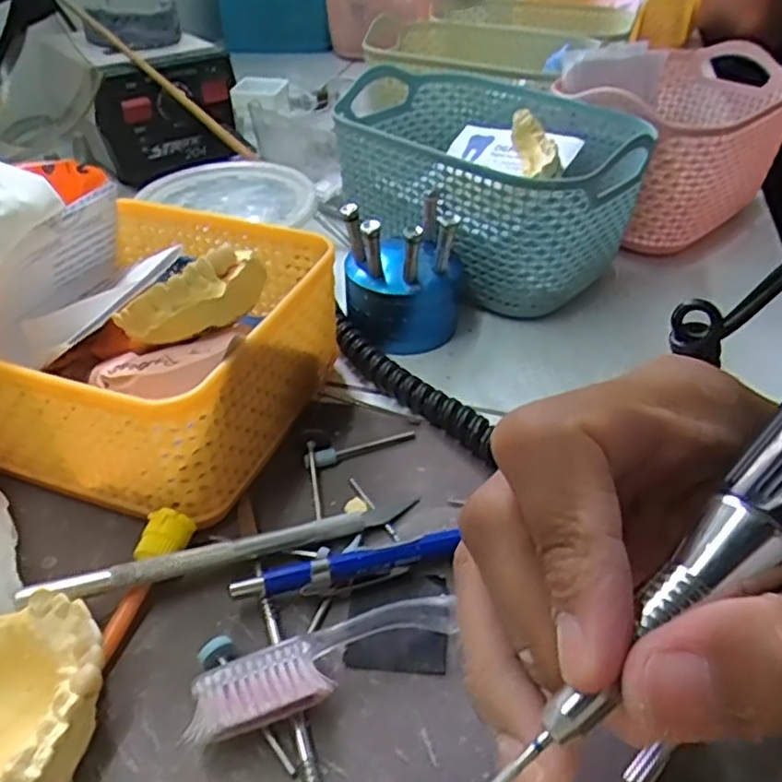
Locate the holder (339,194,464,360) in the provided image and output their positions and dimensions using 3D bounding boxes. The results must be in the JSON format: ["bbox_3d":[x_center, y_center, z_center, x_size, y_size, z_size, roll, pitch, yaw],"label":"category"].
[{"bbox_3d":[0.007,-0.062,0.346,0.059,0.062,0.056,3,39,3],"label":"holder"}]

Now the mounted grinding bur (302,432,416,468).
[{"bbox_3d":[-0.013,0.023,0.288,0.050,0.006,0.006,-17,42,-20],"label":"mounted grinding bur"}]

